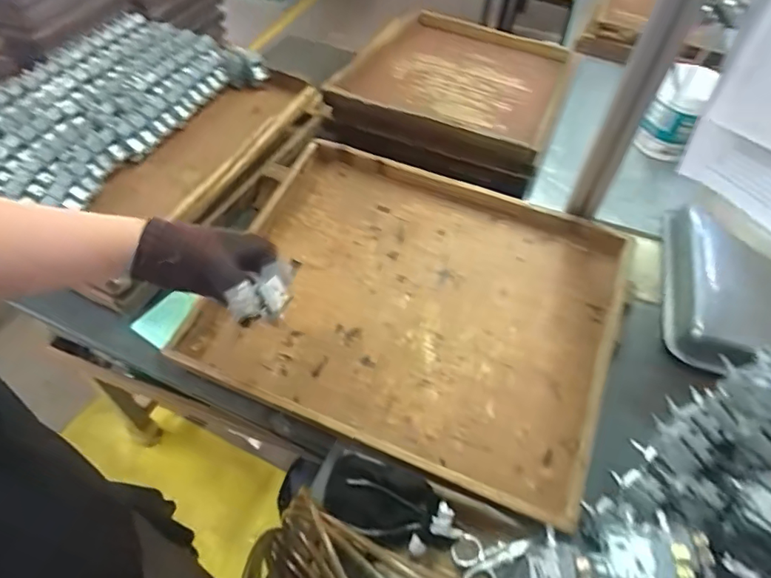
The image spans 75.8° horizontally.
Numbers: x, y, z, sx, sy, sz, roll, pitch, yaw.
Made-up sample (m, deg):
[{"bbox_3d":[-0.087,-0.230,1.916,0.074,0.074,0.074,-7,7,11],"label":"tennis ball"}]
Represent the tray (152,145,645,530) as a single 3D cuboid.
[{"bbox_3d":[0.034,0.012,0.649,0.497,0.035,0.403,19,59,15],"label":"tray"}]

